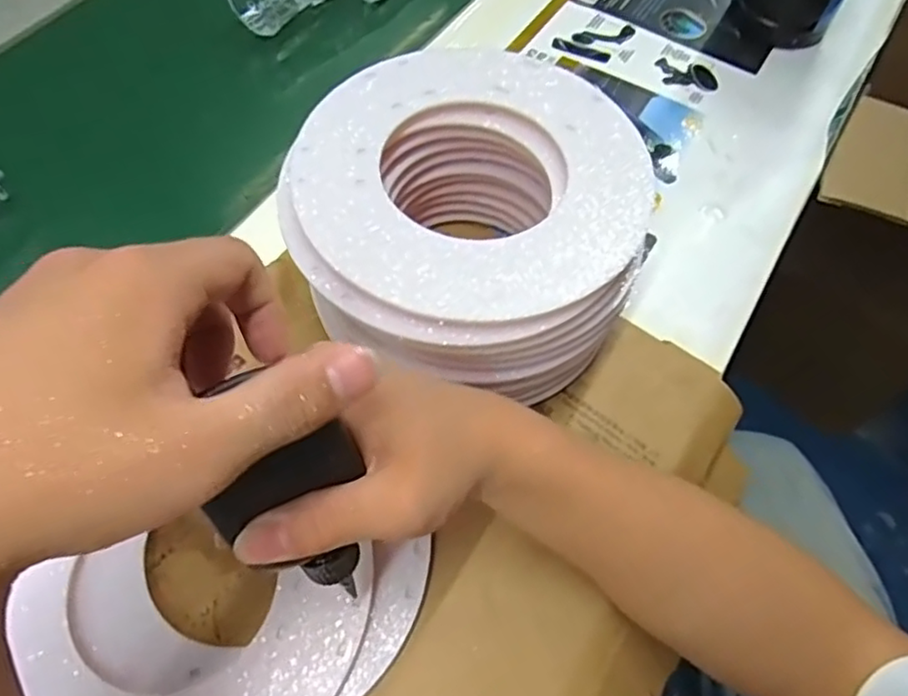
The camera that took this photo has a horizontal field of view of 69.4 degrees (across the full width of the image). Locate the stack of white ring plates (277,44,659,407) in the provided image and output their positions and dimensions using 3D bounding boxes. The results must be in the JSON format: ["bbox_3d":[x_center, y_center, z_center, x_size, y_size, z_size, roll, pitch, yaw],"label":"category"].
[{"bbox_3d":[0.004,-0.067,0.401,0.191,0.113,0.194,-20,63,-13],"label":"stack of white ring plates"}]

